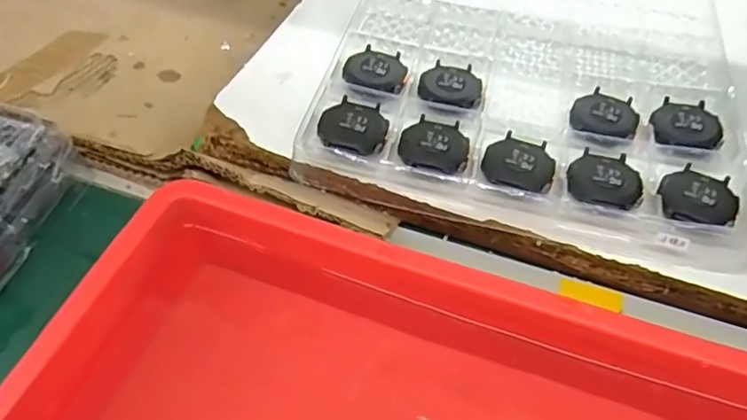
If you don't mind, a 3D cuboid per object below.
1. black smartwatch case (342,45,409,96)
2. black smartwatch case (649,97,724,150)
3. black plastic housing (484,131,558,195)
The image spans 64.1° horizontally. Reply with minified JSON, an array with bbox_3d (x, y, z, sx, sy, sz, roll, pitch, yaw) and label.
[{"bbox_3d":[0.003,-0.110,0.464,0.048,0.008,0.051,10,52,7],"label":"black smartwatch case"},{"bbox_3d":[0.228,-0.062,0.435,0.048,0.008,0.055,9,52,6],"label":"black smartwatch case"},{"bbox_3d":[0.100,-0.032,0.406,0.047,0.005,0.054,16,53,12],"label":"black plastic housing"}]

